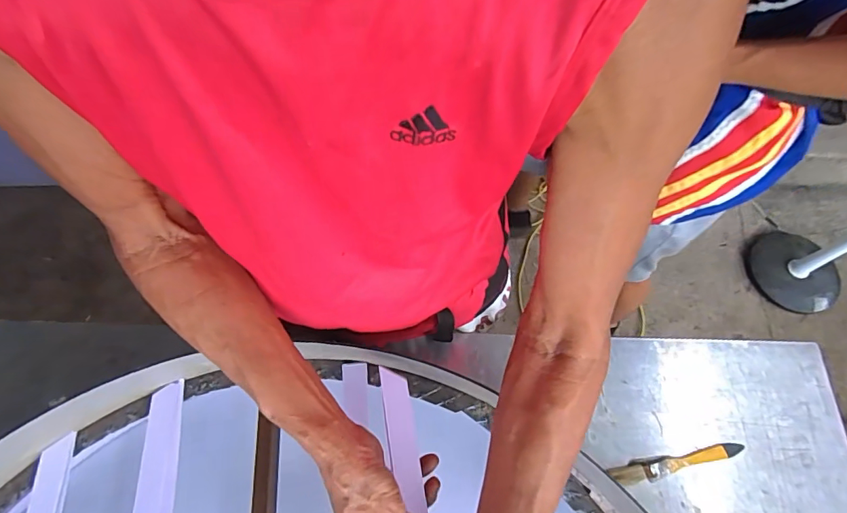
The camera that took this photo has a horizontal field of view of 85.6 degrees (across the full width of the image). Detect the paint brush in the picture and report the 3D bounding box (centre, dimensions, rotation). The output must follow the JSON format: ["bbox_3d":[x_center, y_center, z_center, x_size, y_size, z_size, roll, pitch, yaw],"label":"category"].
[{"bbox_3d":[0.309,0.254,0.558,0.162,0.017,0.021,-11,65,-5],"label":"paint brush"}]

